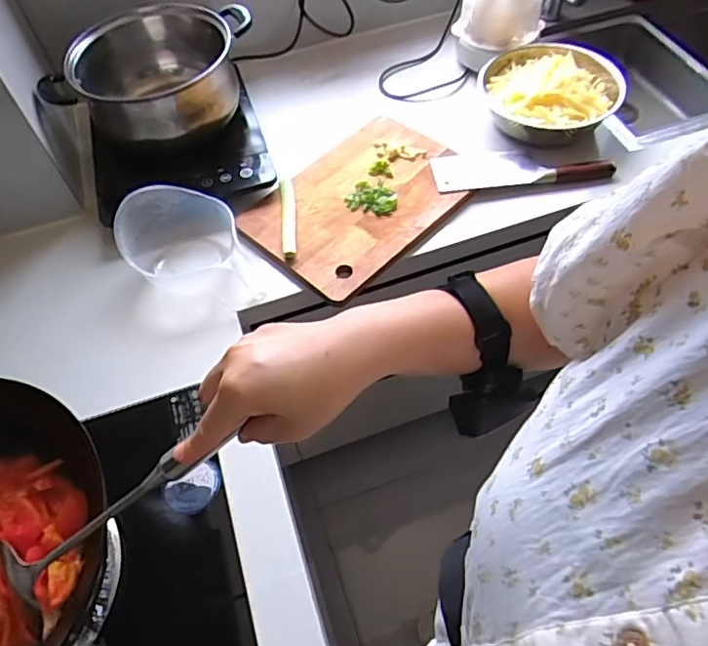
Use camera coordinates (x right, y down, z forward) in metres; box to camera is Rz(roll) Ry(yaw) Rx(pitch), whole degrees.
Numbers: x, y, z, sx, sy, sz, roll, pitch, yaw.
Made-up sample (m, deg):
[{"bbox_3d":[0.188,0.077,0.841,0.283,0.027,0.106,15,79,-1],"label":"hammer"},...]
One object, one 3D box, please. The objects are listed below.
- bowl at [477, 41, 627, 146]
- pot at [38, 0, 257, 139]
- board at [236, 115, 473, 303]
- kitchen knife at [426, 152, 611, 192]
[{"bbox_3d":[0.323,-0.387,0.956,0.221,0.067,0.220,-2,56,3],"label":"bowl"},{"bbox_3d":[-0.314,-0.398,0.918,0.214,0.126,0.307,29,63,21],"label":"pot"},{"bbox_3d":[0.014,-0.199,0.888,0.245,0.016,0.340,37,66,25],"label":"board"},{"bbox_3d":[0.268,-0.250,0.905,0.274,0.016,0.075,-5,56,0],"label":"kitchen knife"}]

